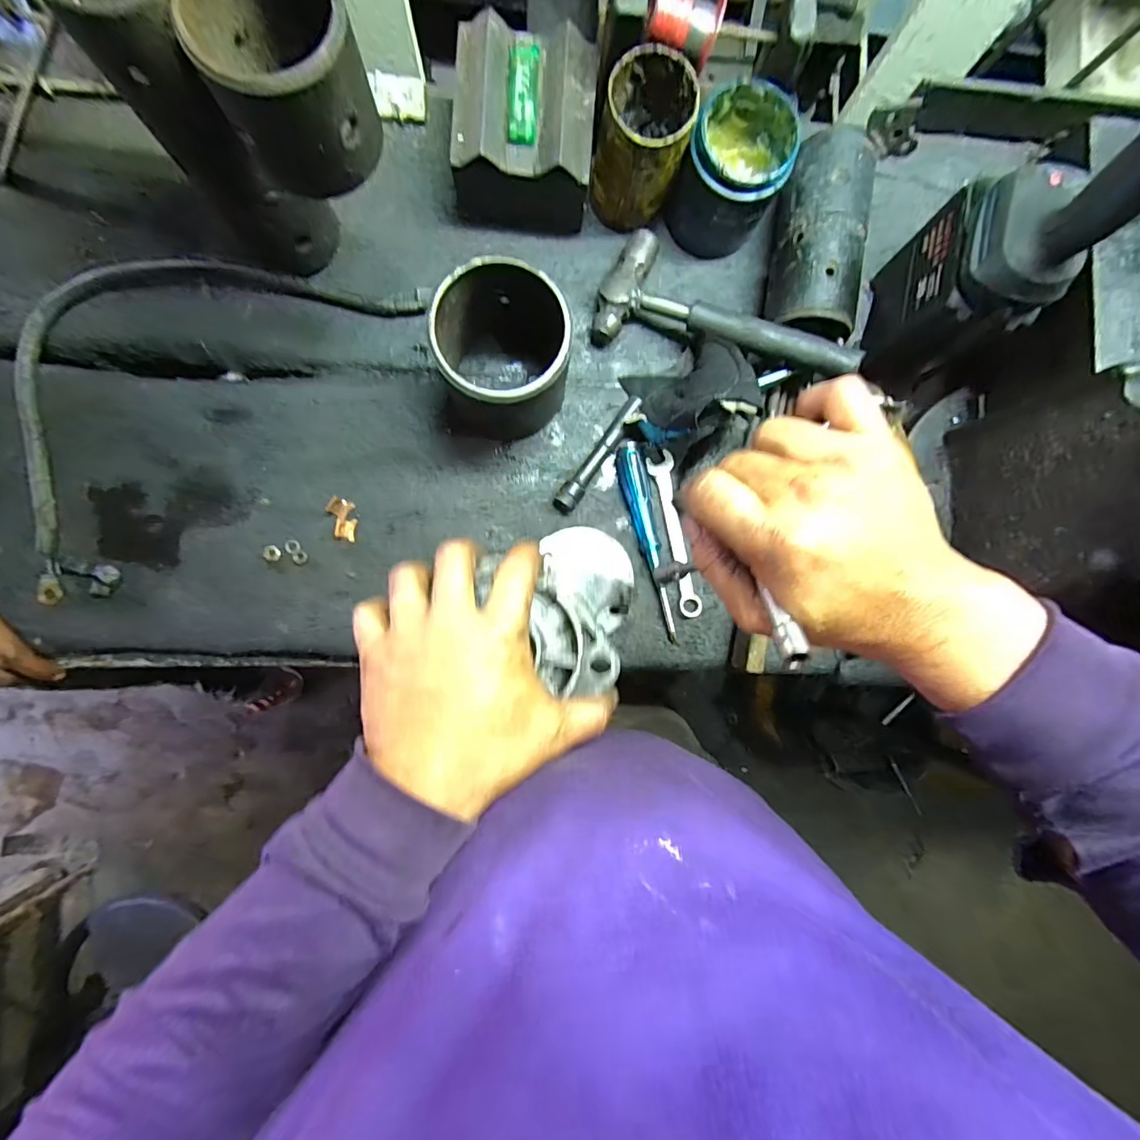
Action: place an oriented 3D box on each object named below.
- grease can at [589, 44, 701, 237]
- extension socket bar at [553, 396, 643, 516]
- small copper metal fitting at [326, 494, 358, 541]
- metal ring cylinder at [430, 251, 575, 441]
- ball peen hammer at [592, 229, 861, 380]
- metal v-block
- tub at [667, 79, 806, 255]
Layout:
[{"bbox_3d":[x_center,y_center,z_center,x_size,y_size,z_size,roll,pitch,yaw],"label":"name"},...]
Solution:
[{"bbox_3d":[0.064,-0.382,0.458,0.072,0.119,0.086,12,87,-3],"label":"grease can"},{"bbox_3d":[0.029,-0.113,0.499,0.020,0.026,0.133,37,86,-2],"label":"extension socket bar"},{"bbox_3d":[-0.221,-0.049,0.492,0.023,0.011,0.043,-9,88,-4],"label":"small copper metal fitting"},{"bbox_3d":[-0.057,-0.178,0.442,0.106,0.129,0.106,0,88,-4],"label":"metal ring cylinder"},{"bbox_3d":[0.146,-0.233,0.477,0.240,0.034,0.103,24,86,11],"label":"ball peen hammer"},{"bbox_3d":[-0.041,-0.389,0.460,0.120,0.097,0.119,4,87,-4],"label":"metal v-block"},{"bbox_3d":[0.145,-0.361,0.467,0.081,0.098,0.089,0,88,-4],"label":"tub"}]

